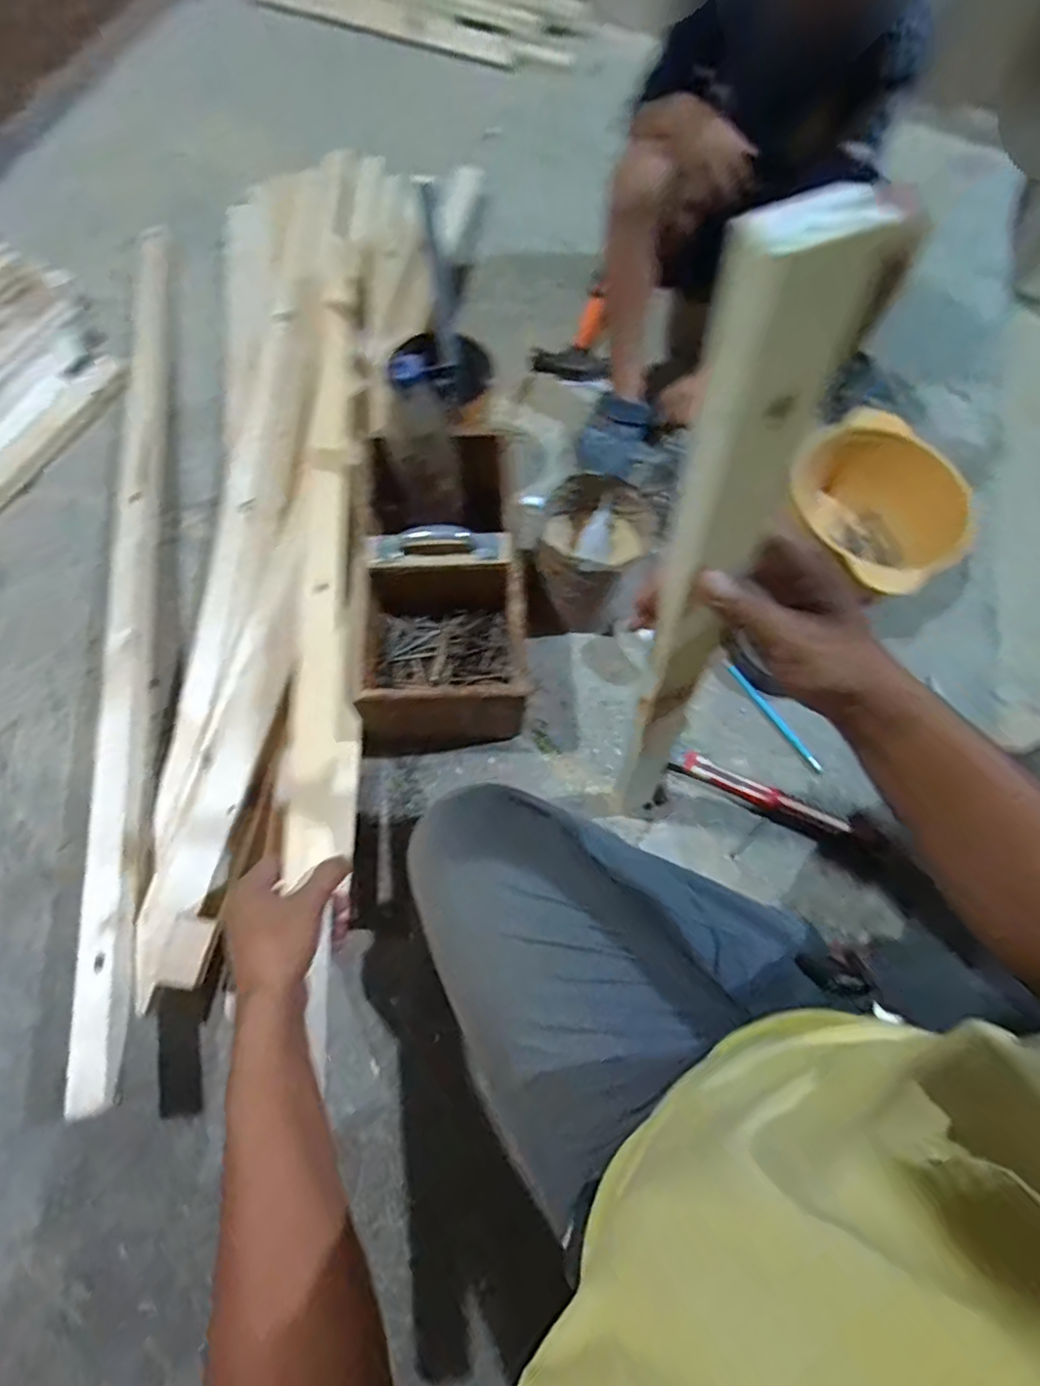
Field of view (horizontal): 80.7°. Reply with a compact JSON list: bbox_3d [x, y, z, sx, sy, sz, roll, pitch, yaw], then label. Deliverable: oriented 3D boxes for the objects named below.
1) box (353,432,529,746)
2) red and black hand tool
[{"bbox_3d":[-0.079,-0.051,0.651,0.160,0.138,0.196,-1,69,1],"label":"box"},{"bbox_3d":[0.263,0.115,0.667,0.181,0.019,0.028,25,73,8],"label":"red and black hand tool"}]

